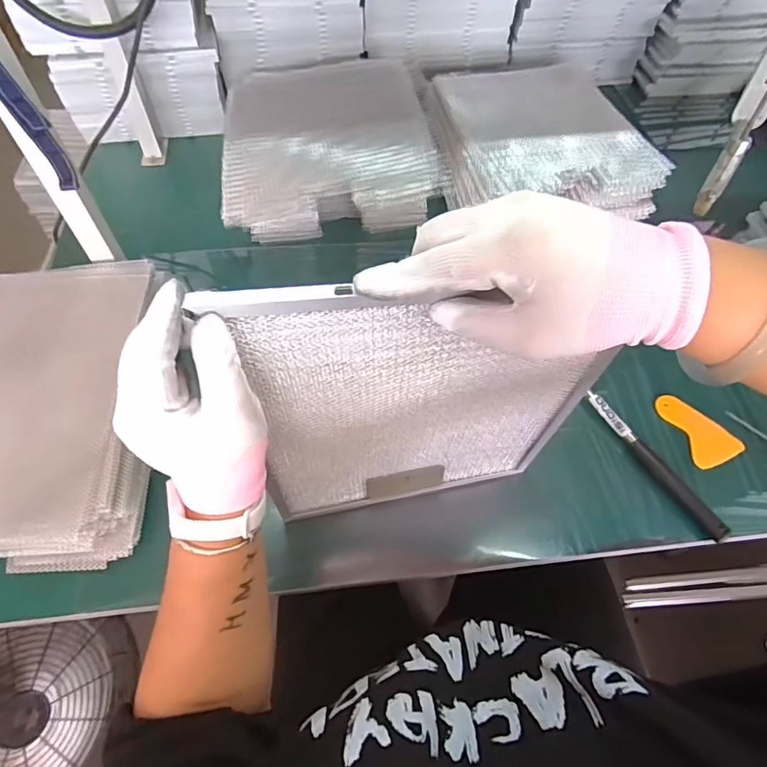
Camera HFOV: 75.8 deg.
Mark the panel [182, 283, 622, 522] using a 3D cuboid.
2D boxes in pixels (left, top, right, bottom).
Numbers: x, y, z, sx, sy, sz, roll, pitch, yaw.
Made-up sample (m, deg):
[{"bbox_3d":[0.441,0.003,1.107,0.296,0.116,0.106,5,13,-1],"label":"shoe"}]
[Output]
[{"bbox_3d":[0.031,0.032,0.418,0.268,0.335,0.014,-7,58,-6],"label":"panel"}]

